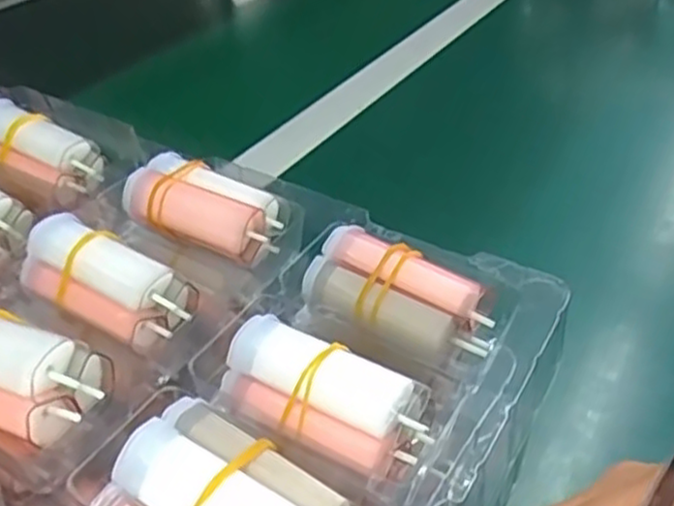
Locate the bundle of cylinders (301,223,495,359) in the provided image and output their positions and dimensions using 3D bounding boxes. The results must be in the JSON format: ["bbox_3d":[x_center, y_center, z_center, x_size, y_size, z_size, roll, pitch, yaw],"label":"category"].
[{"bbox_3d":[0.022,0.015,0.265,0.068,0.022,0.030,23,44,25],"label":"bundle of cylinders"}]

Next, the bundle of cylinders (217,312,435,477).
[{"bbox_3d":[-0.005,0.045,0.230,0.067,0.021,0.026,20,43,22],"label":"bundle of cylinders"}]

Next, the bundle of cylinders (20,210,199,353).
[{"bbox_3d":[-0.090,0.010,0.272,0.067,0.023,0.031,19,43,21],"label":"bundle of cylinders"}]

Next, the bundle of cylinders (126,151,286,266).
[{"bbox_3d":[-0.057,-0.020,0.306,0.066,0.021,0.034,23,45,25],"label":"bundle of cylinders"}]

